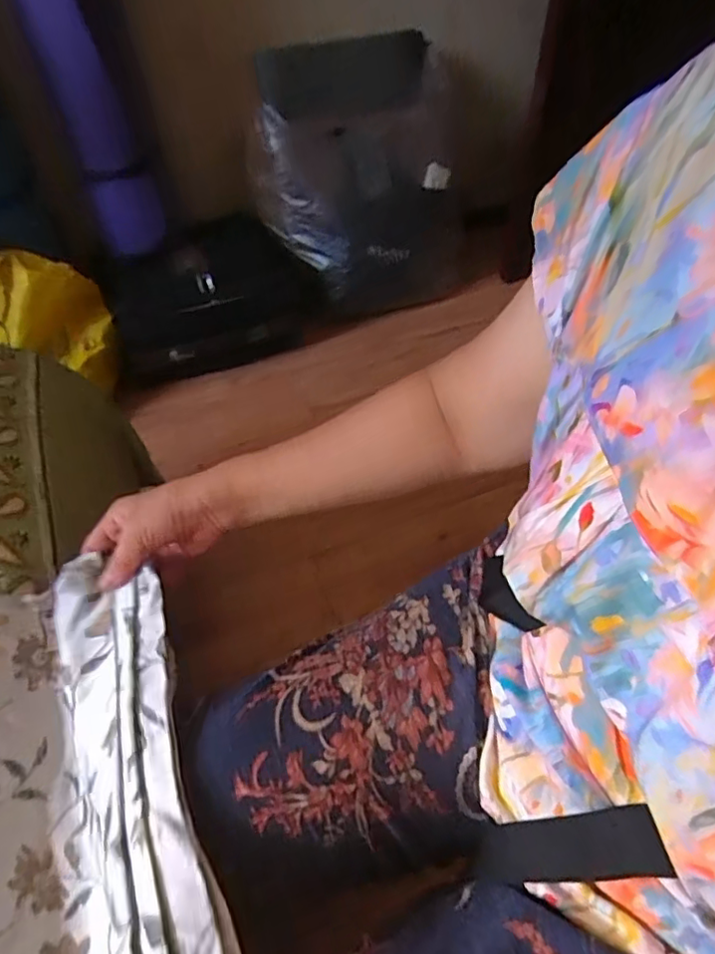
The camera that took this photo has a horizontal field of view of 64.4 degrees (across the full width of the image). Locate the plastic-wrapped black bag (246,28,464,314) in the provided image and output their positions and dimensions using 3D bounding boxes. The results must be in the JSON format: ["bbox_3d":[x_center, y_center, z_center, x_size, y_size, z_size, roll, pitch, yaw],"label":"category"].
[{"bbox_3d":[0.035,-0.733,1.473,0.519,0.570,0.258,-24,53,-18],"label":"plastic-wrapped black bag"}]

